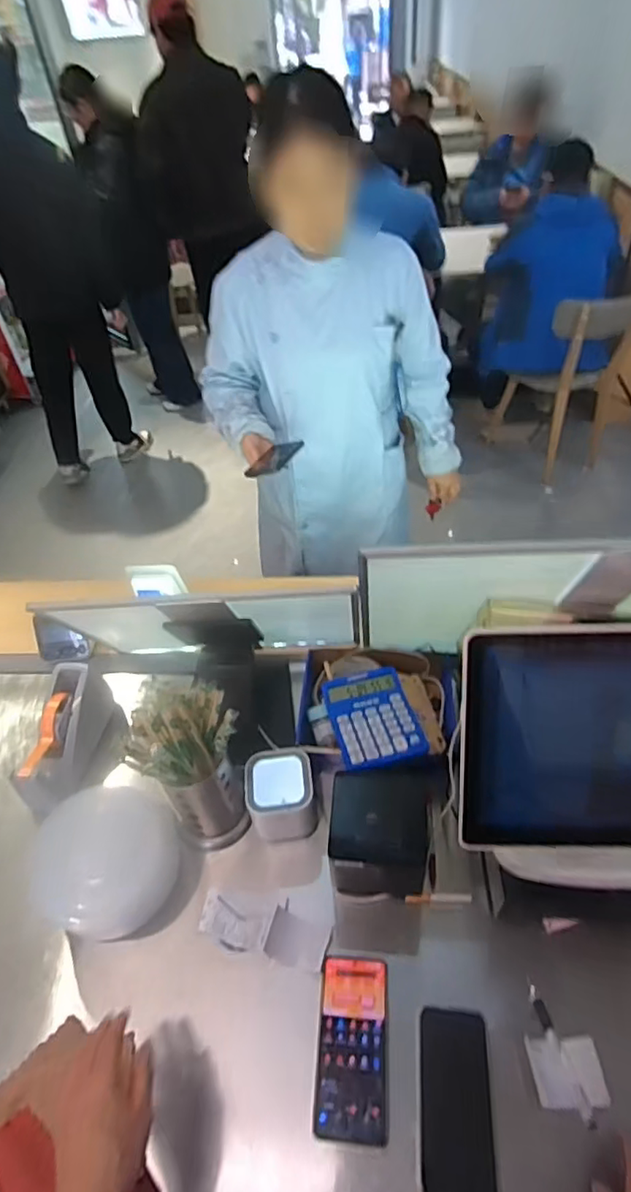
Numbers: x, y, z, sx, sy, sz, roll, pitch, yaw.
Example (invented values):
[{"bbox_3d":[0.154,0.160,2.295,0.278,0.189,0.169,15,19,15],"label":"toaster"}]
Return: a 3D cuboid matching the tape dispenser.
[{"bbox_3d":[-0.404,0.223,0.904,0.078,0.124,0.231,5,61,12],"label":"tape dispenser"}]

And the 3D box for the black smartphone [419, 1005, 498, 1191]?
[{"bbox_3d":[0.149,0.533,0.604,0.074,0.006,0.155,0,53,11],"label":"black smartphone"}]

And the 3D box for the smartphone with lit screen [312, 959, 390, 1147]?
[{"bbox_3d":[0.042,0.500,0.641,0.077,0.006,0.166,0,46,8],"label":"smartphone with lit screen"}]

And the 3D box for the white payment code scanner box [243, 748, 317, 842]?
[{"bbox_3d":[-0.048,0.276,0.804,0.094,0.091,0.099,-9,46,-2],"label":"white payment code scanner box"}]

